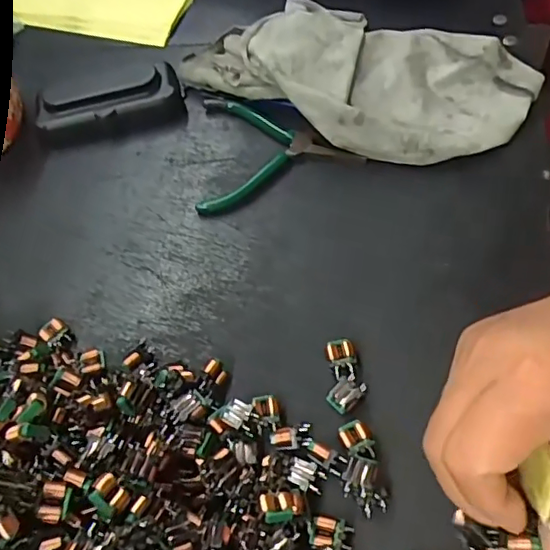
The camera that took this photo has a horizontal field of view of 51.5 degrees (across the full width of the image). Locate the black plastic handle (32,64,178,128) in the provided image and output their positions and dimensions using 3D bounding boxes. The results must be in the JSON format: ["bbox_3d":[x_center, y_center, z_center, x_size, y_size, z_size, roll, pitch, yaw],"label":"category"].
[{"bbox_3d":[-0.120,-0.125,0.416,0.102,0.024,0.032,-19,61,-5],"label":"black plastic handle"}]

